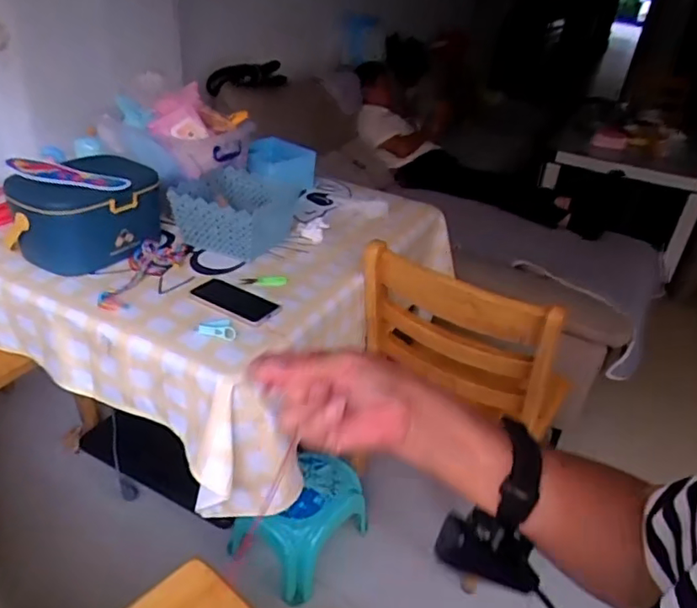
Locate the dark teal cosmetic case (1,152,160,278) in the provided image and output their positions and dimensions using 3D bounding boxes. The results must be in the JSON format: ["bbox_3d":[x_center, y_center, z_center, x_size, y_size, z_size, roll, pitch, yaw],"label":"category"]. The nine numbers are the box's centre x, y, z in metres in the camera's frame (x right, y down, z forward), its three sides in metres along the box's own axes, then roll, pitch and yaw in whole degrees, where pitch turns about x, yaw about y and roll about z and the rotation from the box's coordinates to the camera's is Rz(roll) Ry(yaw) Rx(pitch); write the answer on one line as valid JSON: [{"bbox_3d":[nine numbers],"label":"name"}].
[{"bbox_3d":[-0.525,-0.190,1.145,0.270,0.163,0.237,-5,33,-19],"label":"dark teal cosmetic case"}]

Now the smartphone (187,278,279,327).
[{"bbox_3d":[-0.215,-0.007,1.070,0.182,0.011,0.095,20,34,21],"label":"smartphone"}]

